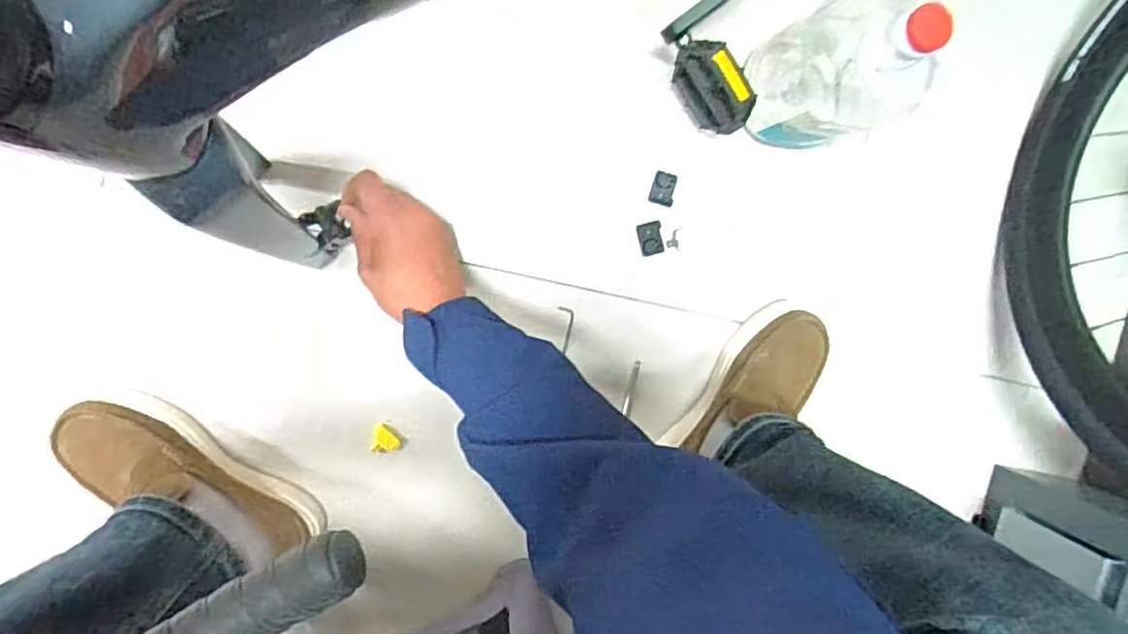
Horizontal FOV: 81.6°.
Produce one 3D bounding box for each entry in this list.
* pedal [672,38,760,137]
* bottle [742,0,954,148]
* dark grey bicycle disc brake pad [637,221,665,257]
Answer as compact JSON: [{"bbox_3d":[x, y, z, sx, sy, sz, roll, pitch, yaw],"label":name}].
[{"bbox_3d":[0.143,-0.222,0.634,0.026,0.094,0.089,-38,99,-2],"label":"pedal"},{"bbox_3d":[0.255,-0.225,0.607,0.108,0.245,0.122,-27,99,-4],"label":"bottle"},{"bbox_3d":[0.096,-0.087,0.727,0.025,0.013,0.036,-10,97,-6],"label":"dark grey bicycle disc brake pad"}]

